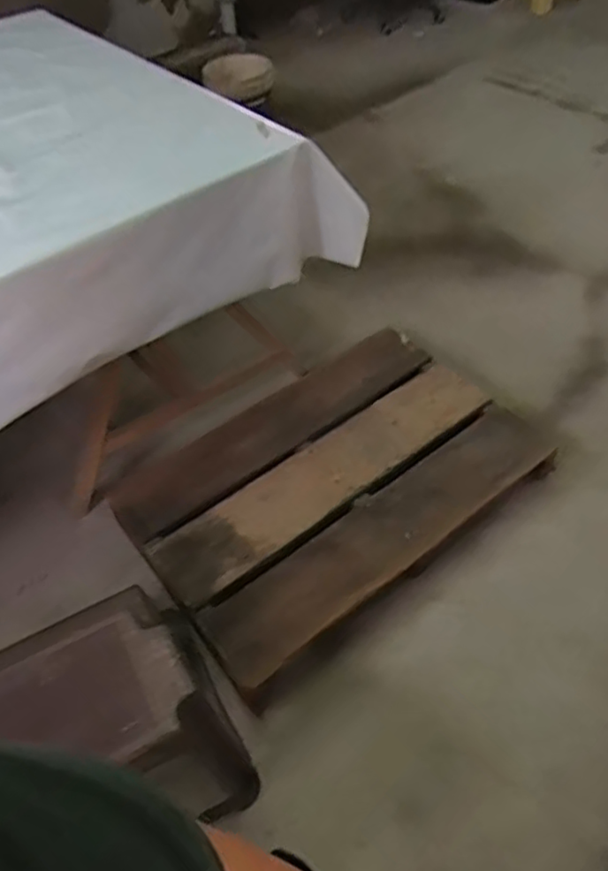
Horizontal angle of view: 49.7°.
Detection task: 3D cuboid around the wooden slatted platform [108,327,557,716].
[{"bbox_3d":[0.066,0.105,1.689,0.962,0.101,0.669,-33,54,-22],"label":"wooden slatted platform"}]

